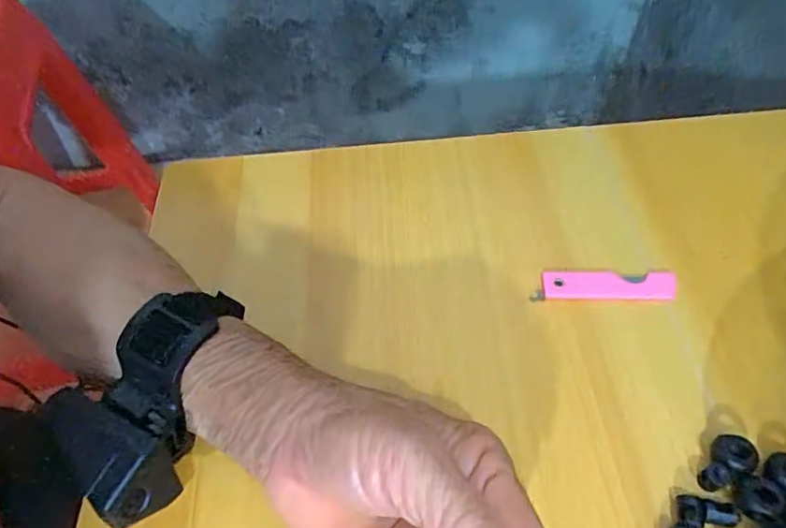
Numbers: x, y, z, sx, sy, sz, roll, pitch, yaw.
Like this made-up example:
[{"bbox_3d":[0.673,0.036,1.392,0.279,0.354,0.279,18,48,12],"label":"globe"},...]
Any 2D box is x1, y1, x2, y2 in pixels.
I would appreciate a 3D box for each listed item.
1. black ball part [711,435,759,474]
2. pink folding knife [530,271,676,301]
[{"bbox_3d":[0.150,0.085,0.239,0.014,0.015,0.016,-33,58,-18],"label":"black ball part"},{"bbox_3d":[0.117,0.012,0.300,0.076,0.005,0.017,0,54,4],"label":"pink folding knife"}]

